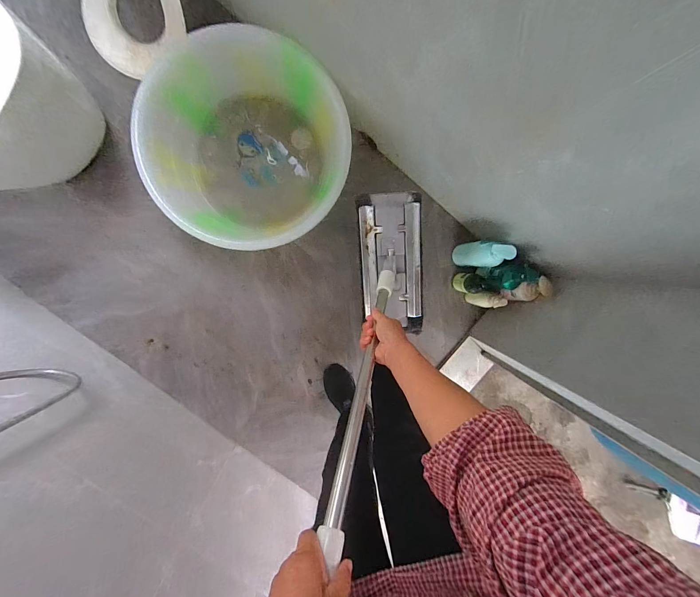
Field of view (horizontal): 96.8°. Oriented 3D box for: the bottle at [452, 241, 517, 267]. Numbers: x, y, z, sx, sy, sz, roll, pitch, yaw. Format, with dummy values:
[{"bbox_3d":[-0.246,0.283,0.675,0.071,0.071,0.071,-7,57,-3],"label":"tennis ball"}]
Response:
[{"bbox_3d":[0.381,-0.131,0.923,0.070,0.276,0.072,1,98,-4],"label":"bottle"}]

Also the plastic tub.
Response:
[{"bbox_3d":[-0.278,-0.408,0.868,0.523,0.184,0.514,0,98,-3],"label":"plastic tub"}]

